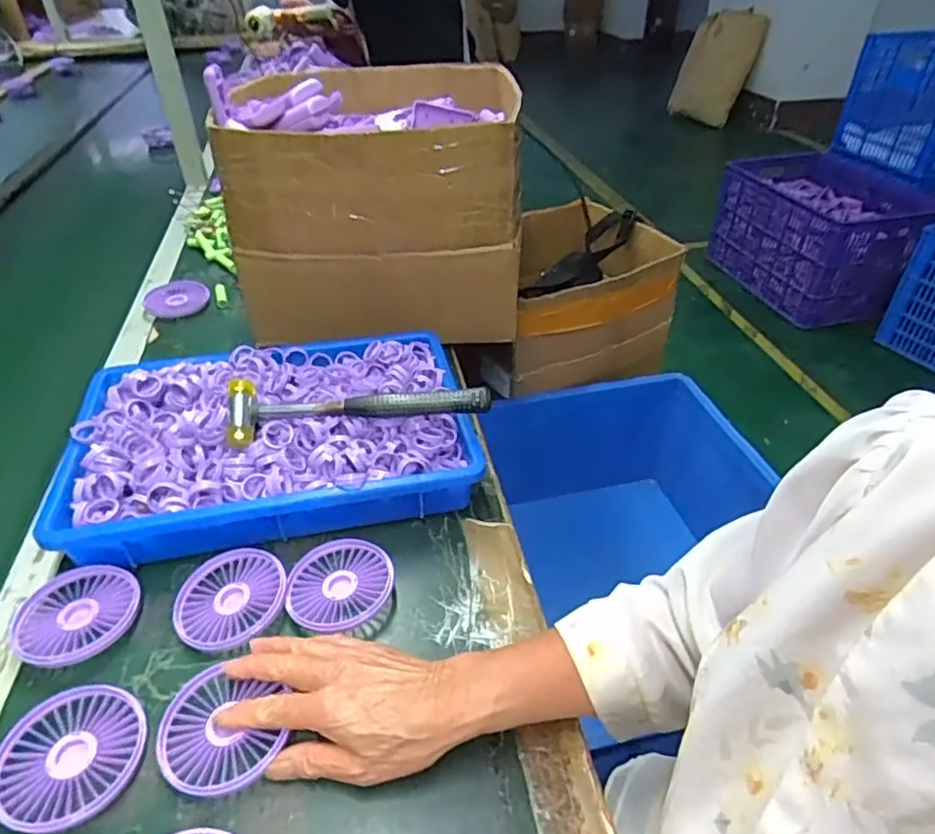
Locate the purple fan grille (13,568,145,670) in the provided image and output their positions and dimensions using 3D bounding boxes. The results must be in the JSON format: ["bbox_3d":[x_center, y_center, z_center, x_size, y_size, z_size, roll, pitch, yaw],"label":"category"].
[{"bbox_3d":[-0.306,0.155,0.480,0.085,0.019,0.086,0,39,0],"label":"purple fan grille"}]

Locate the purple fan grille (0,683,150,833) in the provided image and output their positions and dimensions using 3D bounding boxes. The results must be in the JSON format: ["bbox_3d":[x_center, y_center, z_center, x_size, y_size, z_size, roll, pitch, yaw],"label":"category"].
[{"bbox_3d":[-0.263,0.222,0.402,0.088,0.014,0.086,0,39,0],"label":"purple fan grille"}]

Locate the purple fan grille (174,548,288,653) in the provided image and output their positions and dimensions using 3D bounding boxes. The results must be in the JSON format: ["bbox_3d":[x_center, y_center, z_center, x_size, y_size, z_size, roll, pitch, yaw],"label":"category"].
[{"bbox_3d":[-0.192,0.146,0.493,0.086,0.012,0.087,-2,39,-3],"label":"purple fan grille"}]

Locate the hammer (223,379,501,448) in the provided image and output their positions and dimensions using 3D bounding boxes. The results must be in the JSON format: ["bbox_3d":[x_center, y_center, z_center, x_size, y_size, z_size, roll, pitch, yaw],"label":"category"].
[{"bbox_3d":[-0.100,-0.012,0.568,0.238,0.040,0.051,-4,39,-5],"label":"hammer"}]

